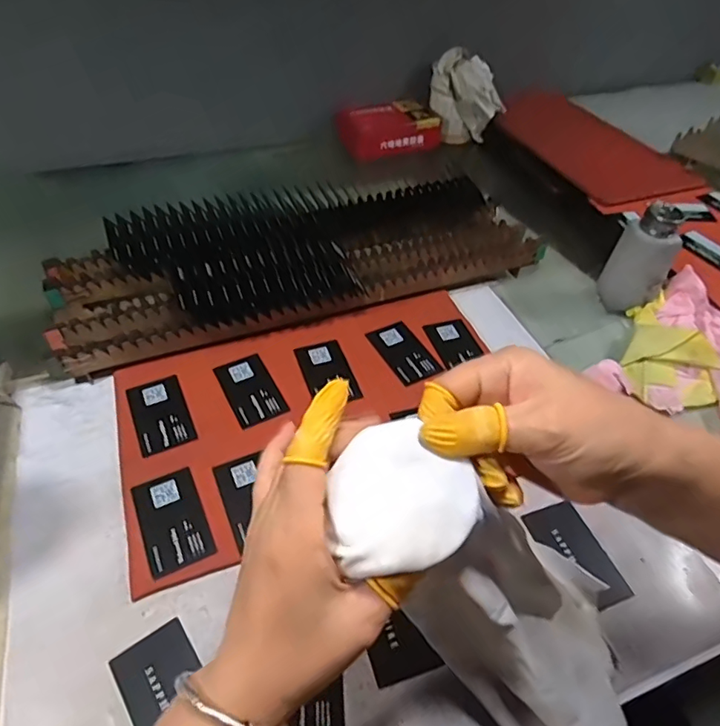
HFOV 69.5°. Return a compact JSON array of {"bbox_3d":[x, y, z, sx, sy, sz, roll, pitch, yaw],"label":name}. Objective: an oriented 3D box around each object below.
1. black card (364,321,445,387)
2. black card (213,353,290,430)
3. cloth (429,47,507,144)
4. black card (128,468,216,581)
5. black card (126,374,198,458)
[{"bbox_3d":[0.048,-0.012,0.568,0.049,0.004,0.086,-21,52,-20],"label":"black card"},{"bbox_3d":[-0.110,0.027,0.523,0.049,0.004,0.084,-22,52,-20],"label":"black card"},{"bbox_3d":[0.191,-0.465,0.921,0.099,0.124,0.123,-15,50,-15],"label":"cloth"},{"bbox_3d":[-0.154,0.129,0.427,0.049,0.006,0.085,-21,52,-20],"label":"black card"},{"bbox_3d":[-0.191,0.048,0.497,0.049,0.004,0.083,-20,52,-19],"label":"black card"}]

